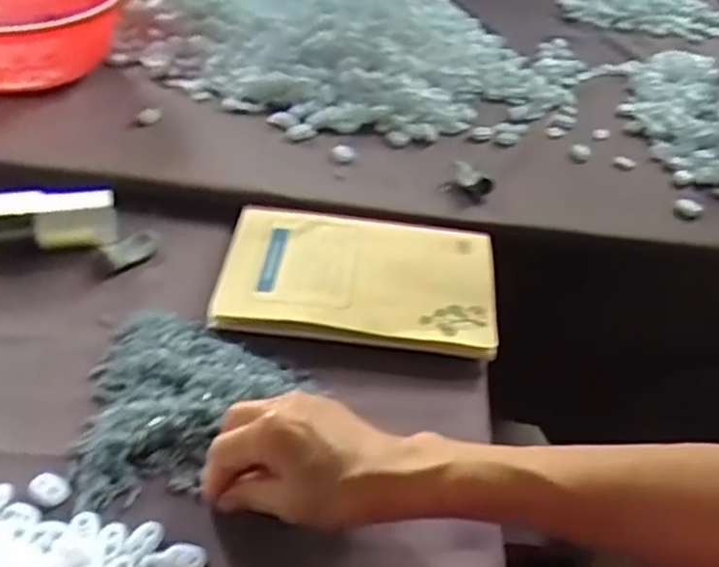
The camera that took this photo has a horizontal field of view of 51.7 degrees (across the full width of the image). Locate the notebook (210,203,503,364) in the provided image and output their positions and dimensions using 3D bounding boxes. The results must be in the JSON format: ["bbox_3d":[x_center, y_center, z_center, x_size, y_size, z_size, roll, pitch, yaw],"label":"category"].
[{"bbox_3d":[0.001,-0.012,0.576,0.205,0.013,0.137,7,42,2],"label":"notebook"}]

